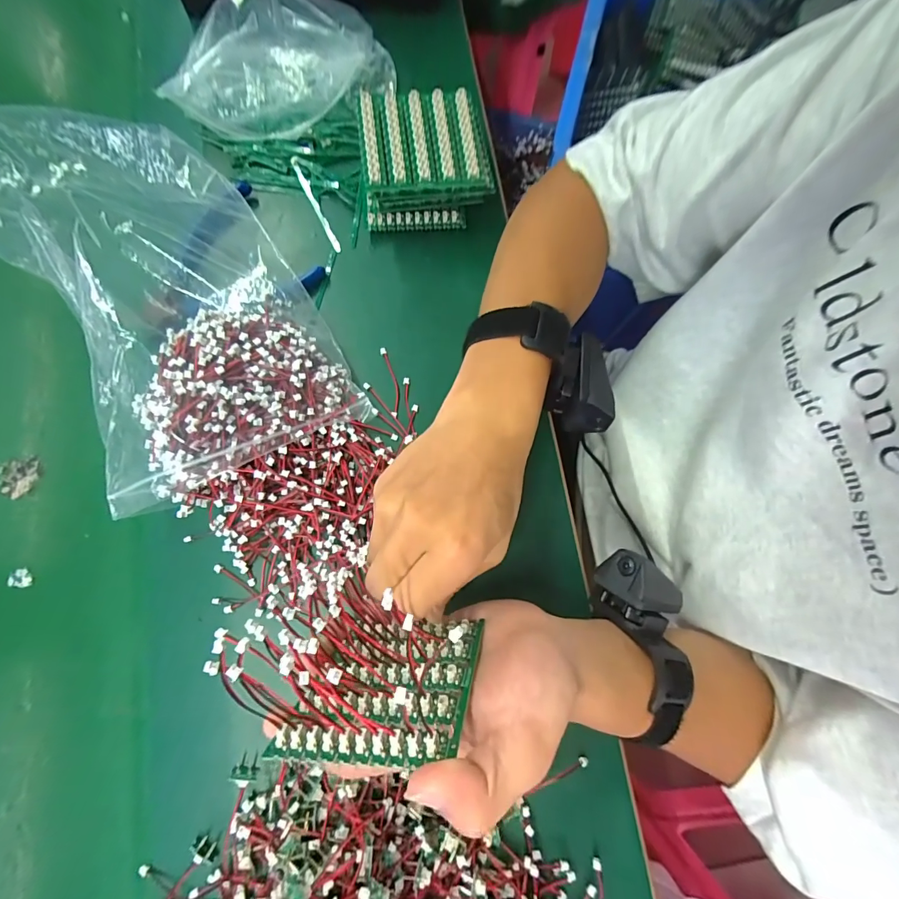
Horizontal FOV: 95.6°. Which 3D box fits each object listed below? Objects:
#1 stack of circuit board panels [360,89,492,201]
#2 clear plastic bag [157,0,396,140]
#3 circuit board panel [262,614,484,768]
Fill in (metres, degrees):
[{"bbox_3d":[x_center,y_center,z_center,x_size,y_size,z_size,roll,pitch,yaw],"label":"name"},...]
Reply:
[{"bbox_3d":[-0.018,-0.229,0.322,0.096,0.047,0.078,-8,79,-3],"label":"stack of circuit board panels"},{"bbox_3d":[-0.133,-0.305,0.326,0.181,0.057,0.075,-25,81,-6],"label":"clear plastic bag"},{"bbox_3d":[-0.028,0.108,0.198,0.075,0.082,0.010,-5,104,13],"label":"circuit board panel"}]

